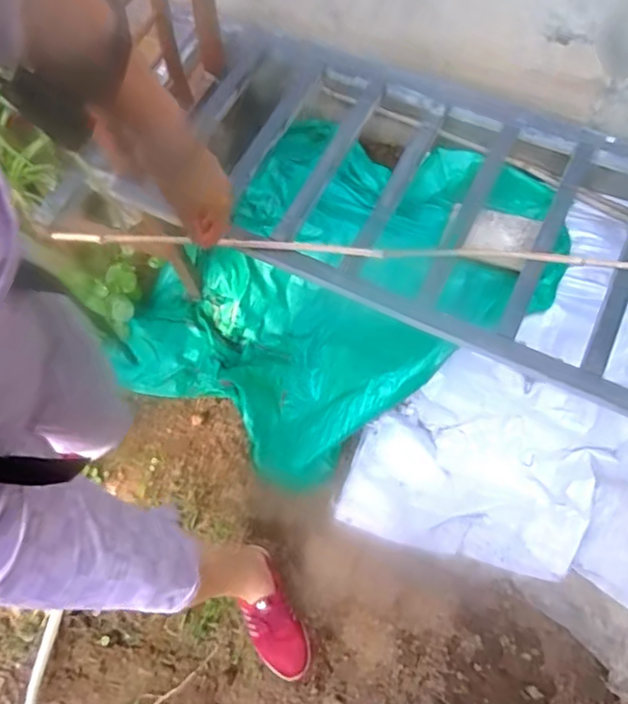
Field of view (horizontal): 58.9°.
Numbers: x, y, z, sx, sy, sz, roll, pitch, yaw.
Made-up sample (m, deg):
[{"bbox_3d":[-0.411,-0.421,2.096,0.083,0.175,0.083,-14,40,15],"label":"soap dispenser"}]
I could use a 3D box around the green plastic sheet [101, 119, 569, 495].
[{"bbox_3d":[0.003,-0.133,1.223,0.839,0.379,0.715,30,69,16],"label":"green plastic sheet"}]

